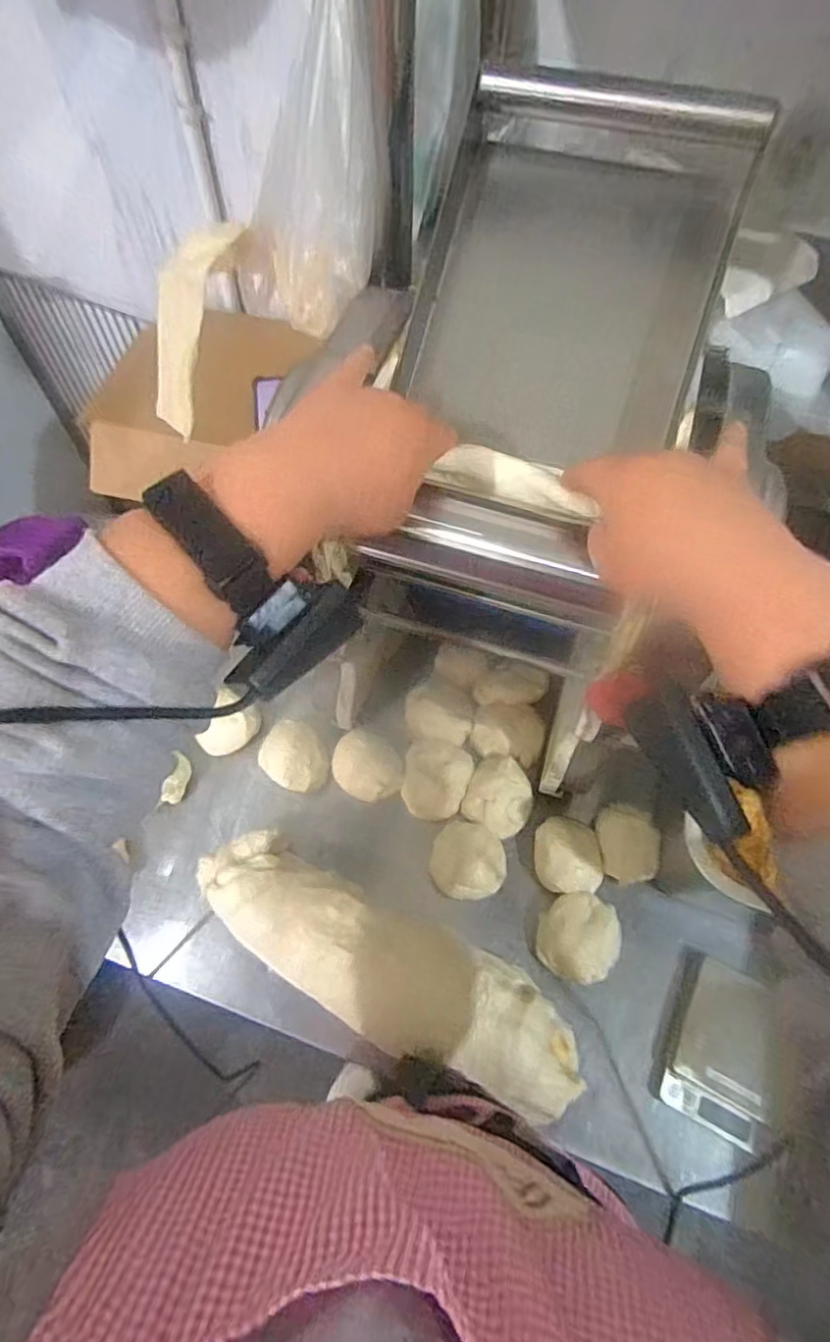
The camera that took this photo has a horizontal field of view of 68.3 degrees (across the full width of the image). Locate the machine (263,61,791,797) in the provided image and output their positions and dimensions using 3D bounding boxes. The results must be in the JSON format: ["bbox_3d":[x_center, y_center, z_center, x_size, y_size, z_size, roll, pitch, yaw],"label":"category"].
[{"bbox_3d":[0.079,-0.133,0.478,0.262,0.384,0.328,8,63,3],"label":"machine"}]

